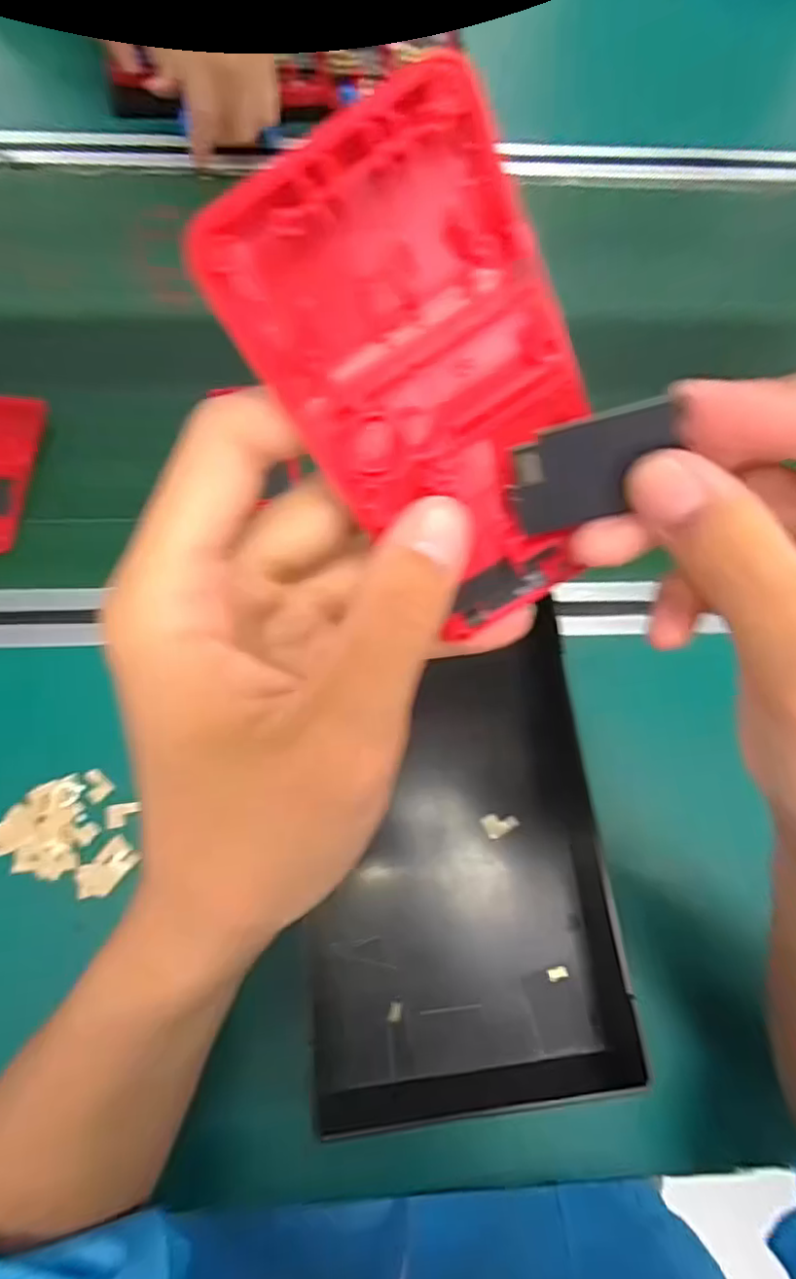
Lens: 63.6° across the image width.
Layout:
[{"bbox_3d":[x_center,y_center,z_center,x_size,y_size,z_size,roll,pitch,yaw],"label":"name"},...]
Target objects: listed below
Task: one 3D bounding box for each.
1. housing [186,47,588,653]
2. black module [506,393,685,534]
[{"bbox_3d":[0.013,-0.052,0.150,0.061,0.119,0.010,-32,40,9],"label":"housing"},{"bbox_3d":[0.047,-0.040,0.155,0.039,0.028,0.004,-11,43,21],"label":"black module"}]

